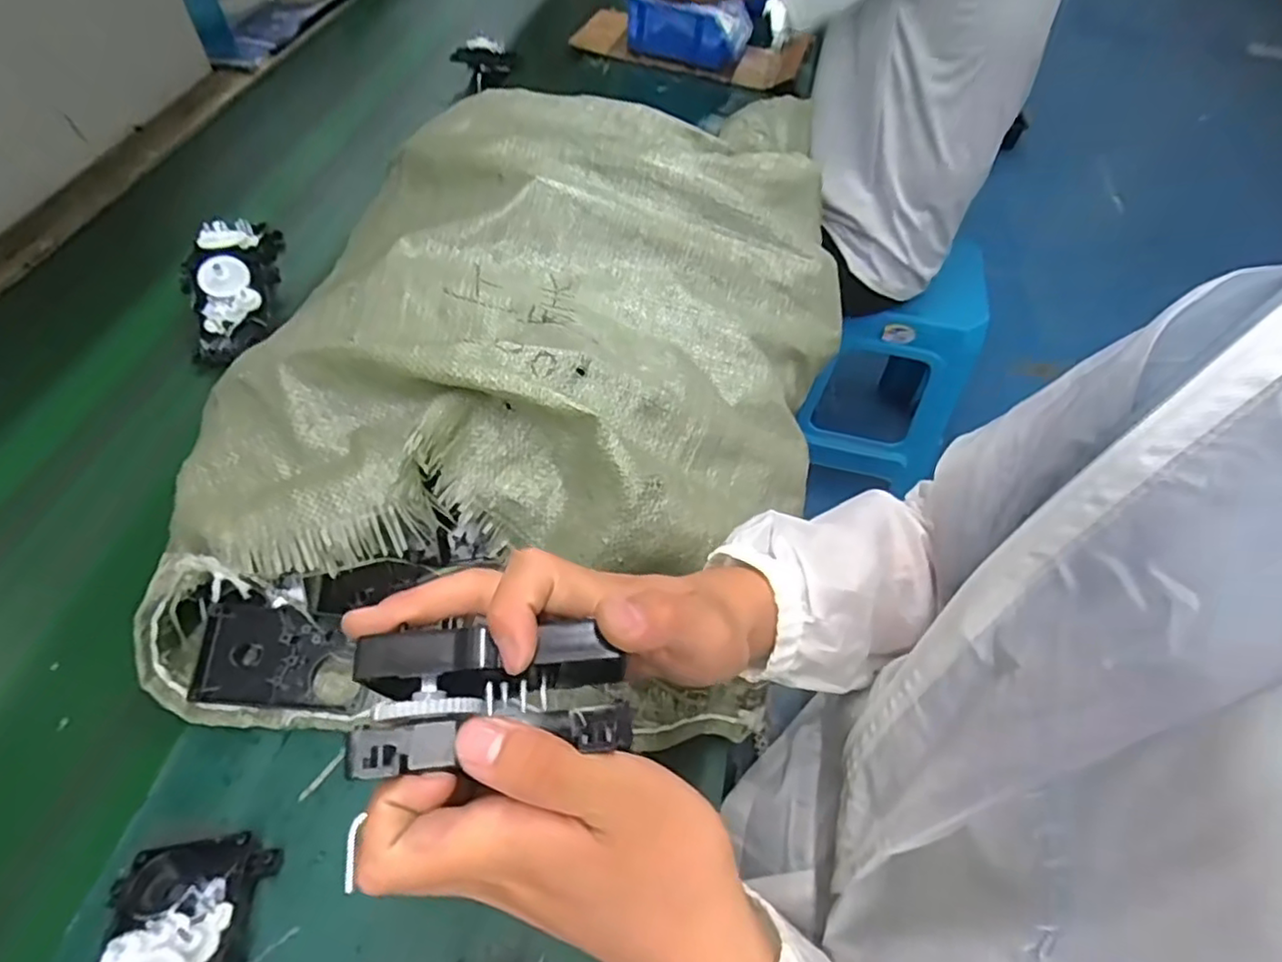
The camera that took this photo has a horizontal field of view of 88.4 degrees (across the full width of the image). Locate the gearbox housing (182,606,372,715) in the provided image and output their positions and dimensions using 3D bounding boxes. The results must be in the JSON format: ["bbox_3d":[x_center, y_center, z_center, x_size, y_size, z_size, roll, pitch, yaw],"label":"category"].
[{"bbox_3d":[-0.226,0.112,0.422,0.095,0.019,0.060,7,80,-7],"label":"gearbox housing"}]

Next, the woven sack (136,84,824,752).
[{"bbox_3d":[-0.060,-0.125,0.523,0.424,0.134,0.614,9,55,2],"label":"woven sack"}]

